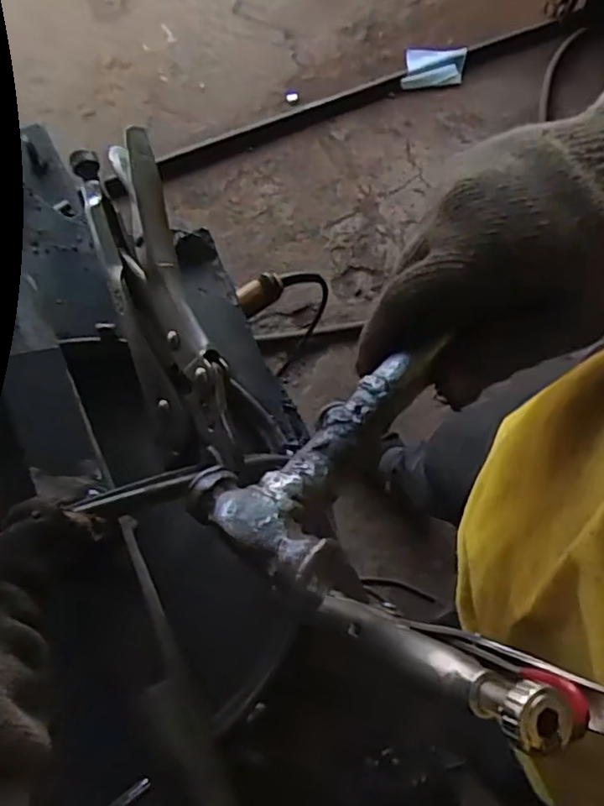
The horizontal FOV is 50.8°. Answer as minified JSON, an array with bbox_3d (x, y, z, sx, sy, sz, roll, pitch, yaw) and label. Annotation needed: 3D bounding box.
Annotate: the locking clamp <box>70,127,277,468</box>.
[{"bbox_3d":[-0.062,-0.044,0.282,0.044,0.040,0.168,-22,76,-8],"label":"locking clamp"}]

